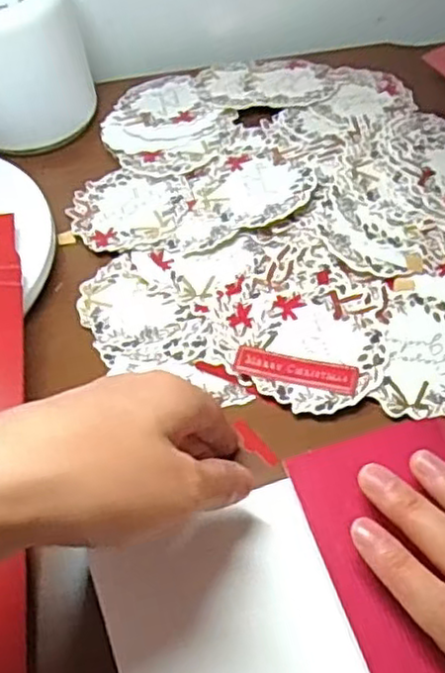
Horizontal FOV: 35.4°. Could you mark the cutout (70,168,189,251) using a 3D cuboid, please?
[{"bbox_3d":[-0.056,-0.074,0.412,0.075,0.004,0.062,12,57,22],"label":"cutout"}]

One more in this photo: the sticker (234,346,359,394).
[{"bbox_3d":[0.036,0.016,0.336,0.058,0.004,0.016,12,66,12],"label":"sticker"}]

